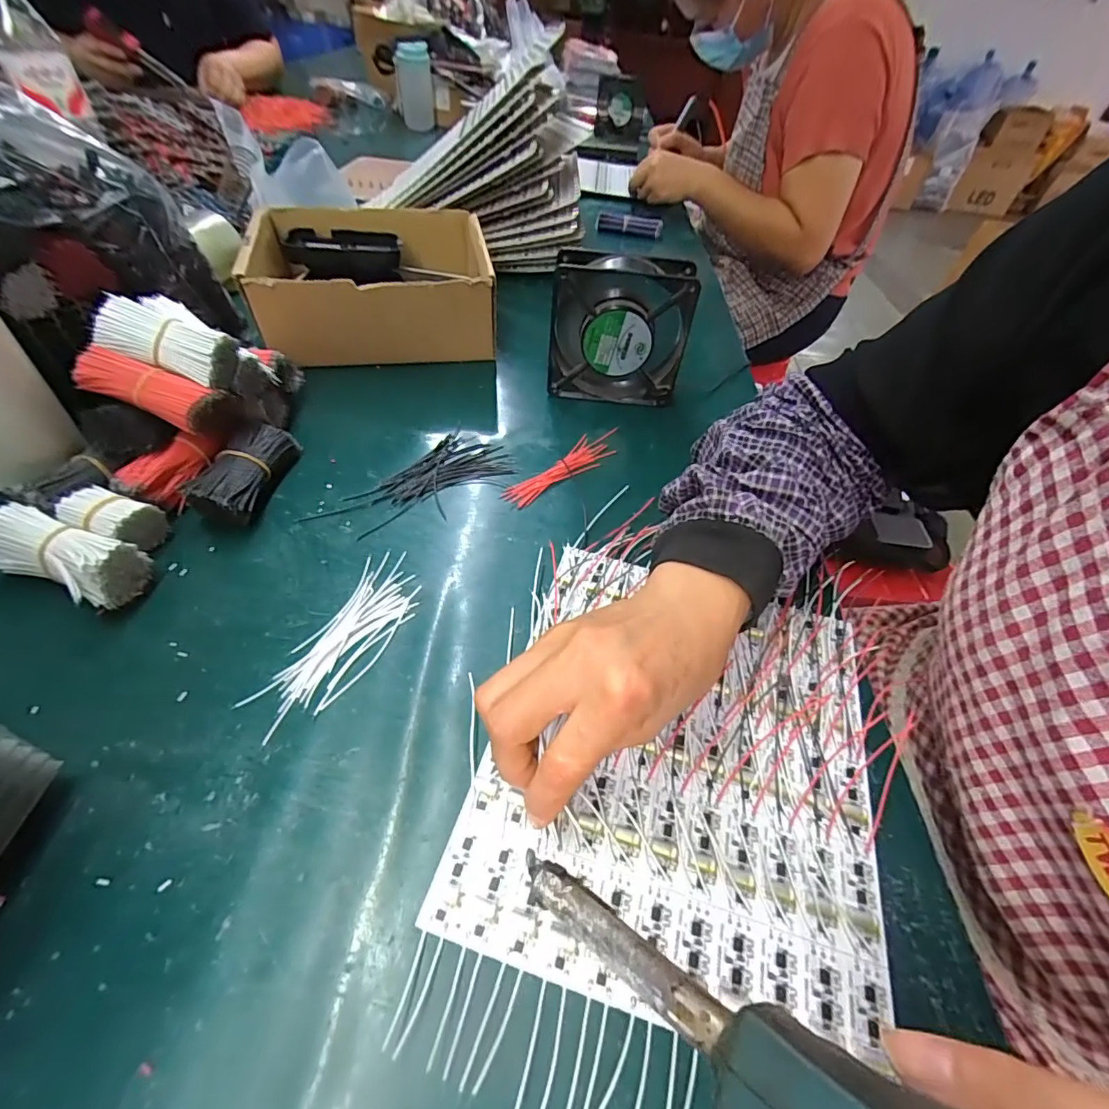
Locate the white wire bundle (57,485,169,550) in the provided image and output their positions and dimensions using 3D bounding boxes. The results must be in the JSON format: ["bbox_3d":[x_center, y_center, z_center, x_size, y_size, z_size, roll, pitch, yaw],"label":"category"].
[{"bbox_3d":[-0.284,-0.020,0.329,0.050,0.032,0.032,13,48,5],"label":"white wire bundle"}]

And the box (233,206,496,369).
[{"bbox_3d":[-0.186,-0.276,0.528,0.225,0.095,0.214,-8,49,-13],"label":"box"}]

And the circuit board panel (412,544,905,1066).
[{"bbox_3d":[0.070,0.097,0.275,0.192,0.013,0.212,15,48,8],"label":"circuit board panel"}]

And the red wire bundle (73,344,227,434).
[{"bbox_3d":[-0.278,-0.115,0.346,0.089,0.032,0.028,16,46,7],"label":"red wire bundle"}]

